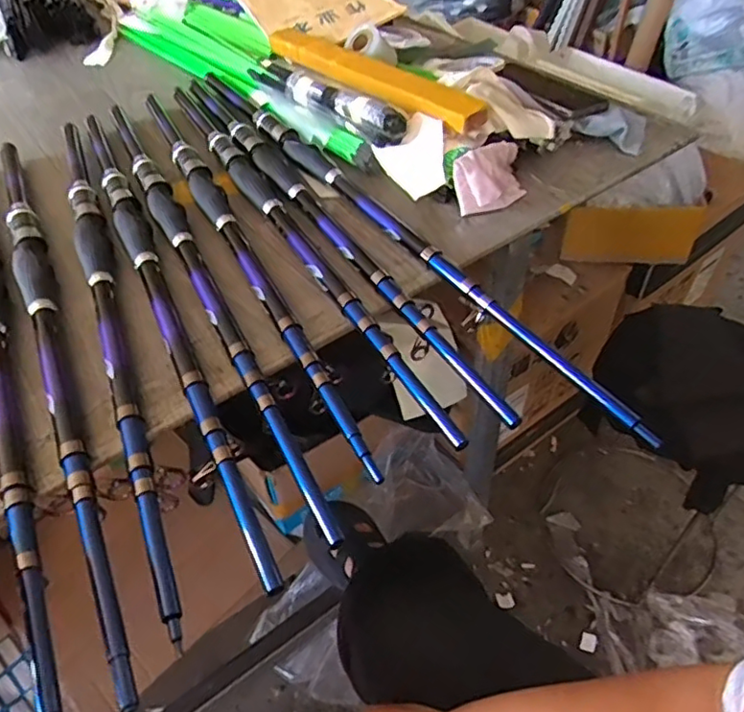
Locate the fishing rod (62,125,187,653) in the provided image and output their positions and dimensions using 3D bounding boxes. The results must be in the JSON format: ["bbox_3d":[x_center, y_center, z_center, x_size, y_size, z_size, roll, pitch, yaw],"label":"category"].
[{"bbox_3d":[-0.241,-0.061,0.545,0.030,0.027,0.659,-20,49,-14],"label":"fishing rod"}]

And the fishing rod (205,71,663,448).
[{"bbox_3d":[-0.016,-0.163,0.624,0.029,0.021,0.742,-27,51,-20],"label":"fishing rod"}]

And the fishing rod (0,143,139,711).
[{"bbox_3d":[-0.280,-0.028,0.517,0.029,0.025,0.654,-23,50,-17],"label":"fishing rod"}]

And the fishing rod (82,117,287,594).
[{"bbox_3d":[-0.207,-0.076,0.557,0.028,0.023,0.660,-21,50,-15],"label":"fishing rod"}]

